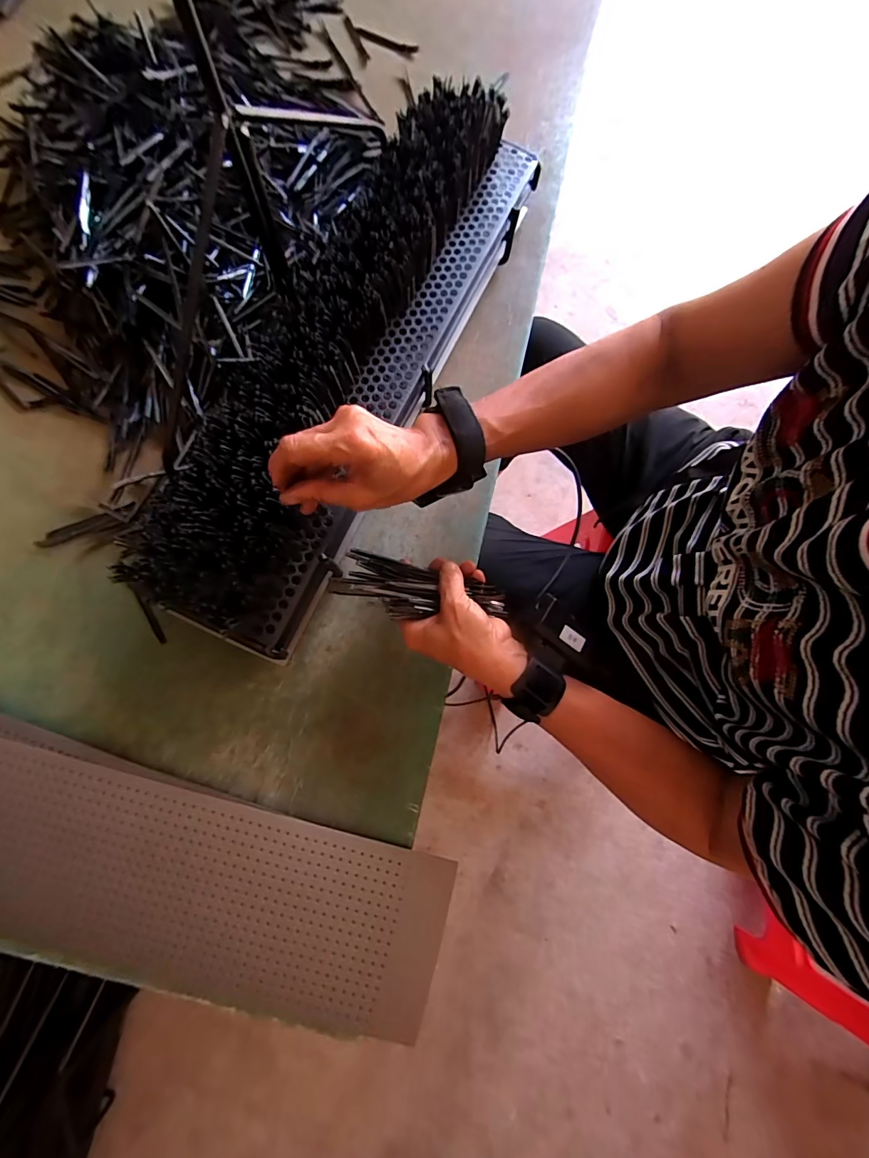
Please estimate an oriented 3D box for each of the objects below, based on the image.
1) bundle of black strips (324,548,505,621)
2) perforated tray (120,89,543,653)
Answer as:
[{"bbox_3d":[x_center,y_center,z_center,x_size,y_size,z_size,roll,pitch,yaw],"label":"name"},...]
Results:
[{"bbox_3d":[-0.015,0.009,0.377,0.151,0.033,0.054,11,79,7],"label":"bundle of black strips"},{"bbox_3d":[-0.071,-0.218,0.416,0.136,0.098,0.571,26,78,4],"label":"perforated tray"}]

